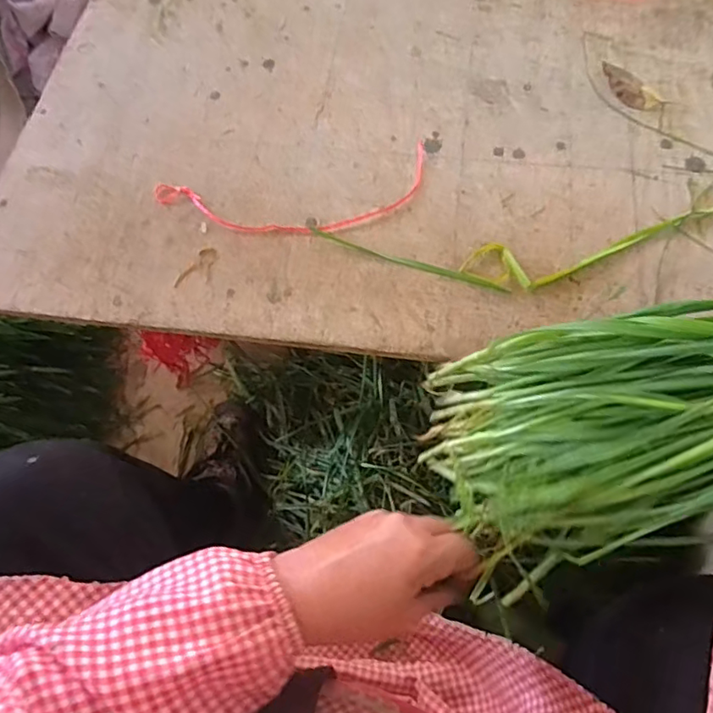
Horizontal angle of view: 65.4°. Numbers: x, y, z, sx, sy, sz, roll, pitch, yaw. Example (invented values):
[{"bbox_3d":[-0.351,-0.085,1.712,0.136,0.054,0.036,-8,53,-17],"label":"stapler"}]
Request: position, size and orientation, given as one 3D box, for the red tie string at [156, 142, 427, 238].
[{"bbox_3d":[-0.056,-0.145,0.518,0.251,0.004,0.080,-11,67,-1],"label":"red tie string"}]

